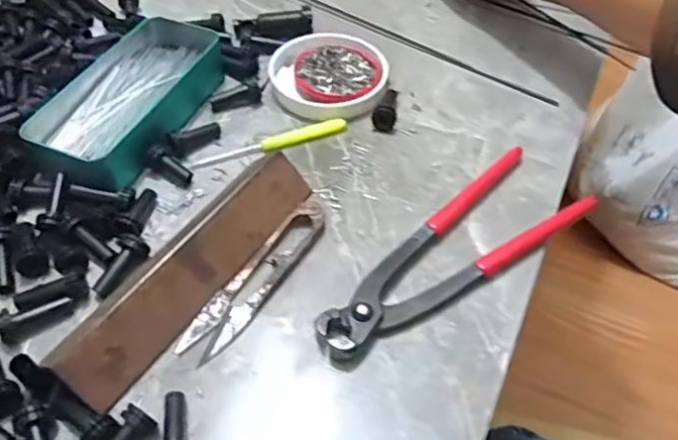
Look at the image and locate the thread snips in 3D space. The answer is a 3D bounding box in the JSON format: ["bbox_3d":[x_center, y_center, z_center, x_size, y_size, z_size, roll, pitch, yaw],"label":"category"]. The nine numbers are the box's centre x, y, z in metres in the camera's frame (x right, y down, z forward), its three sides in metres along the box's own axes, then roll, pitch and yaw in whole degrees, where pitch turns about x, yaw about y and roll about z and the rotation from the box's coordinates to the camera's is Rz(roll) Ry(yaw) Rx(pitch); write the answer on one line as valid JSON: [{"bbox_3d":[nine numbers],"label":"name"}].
[{"bbox_3d":[-0.044,0.030,0.348,0.026,0.009,0.124,28,55,20],"label":"thread snips"}]

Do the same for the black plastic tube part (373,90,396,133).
[{"bbox_3d":[0.034,-0.083,0.437,0.016,0.014,0.043,7,51,5],"label":"black plastic tube part"}]

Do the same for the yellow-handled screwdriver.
[{"bbox_3d":[-0.048,-0.054,0.417,0.112,0.009,0.012,-17,53,-15],"label":"yellow-handled screwdriver"}]

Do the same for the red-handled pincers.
[{"bbox_3d":[0.066,0.015,0.358,0.192,0.024,0.069,-31,58,-24],"label":"red-handled pincers"}]

